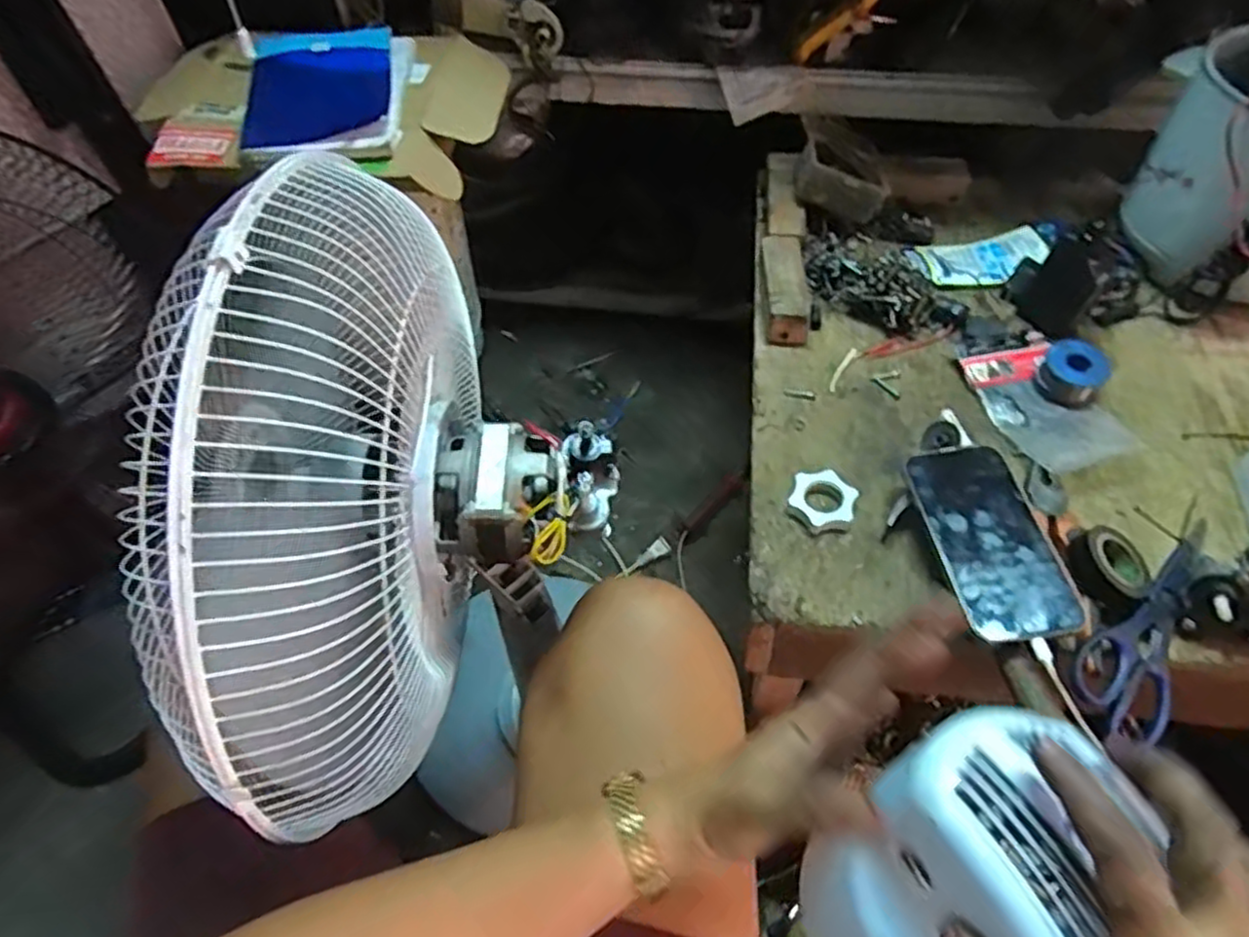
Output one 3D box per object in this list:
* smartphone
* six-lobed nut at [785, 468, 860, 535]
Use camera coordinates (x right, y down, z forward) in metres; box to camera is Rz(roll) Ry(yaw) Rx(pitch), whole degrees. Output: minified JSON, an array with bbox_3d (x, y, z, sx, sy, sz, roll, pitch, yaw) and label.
[{"bbox_3d":[0.271,0.051,0.543,0.076,0.009,0.159,-11,54,2],"label":"smartphone"},{"bbox_3d":[0.162,0.027,0.598,0.052,0.015,0.053,-1,53,1],"label":"six-lobed nut"}]

